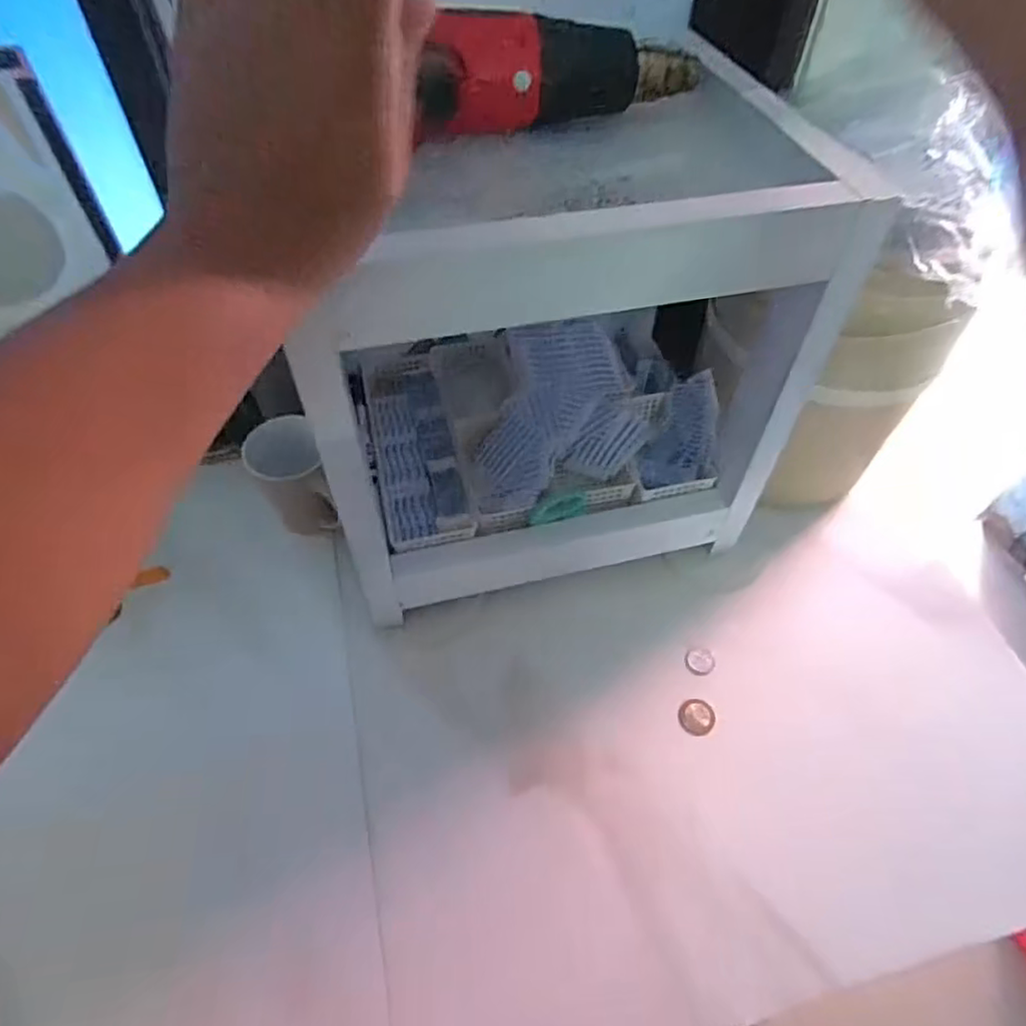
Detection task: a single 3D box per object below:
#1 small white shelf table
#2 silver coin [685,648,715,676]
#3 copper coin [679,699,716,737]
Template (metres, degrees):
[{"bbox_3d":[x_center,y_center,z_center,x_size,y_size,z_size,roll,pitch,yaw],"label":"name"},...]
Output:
[{"bbox_3d":[0.024,-0.146,0.542,0.330,0.320,0.266,-11,53,-10],"label":"small white shelf table"},{"bbox_3d":[0.168,0.133,0.582,0.024,0.004,0.026,-6,48,15],"label":"silver coin"},{"bbox_3d":[0.156,0.173,0.550,0.029,0.004,0.031,-7,49,16],"label":"copper coin"}]

